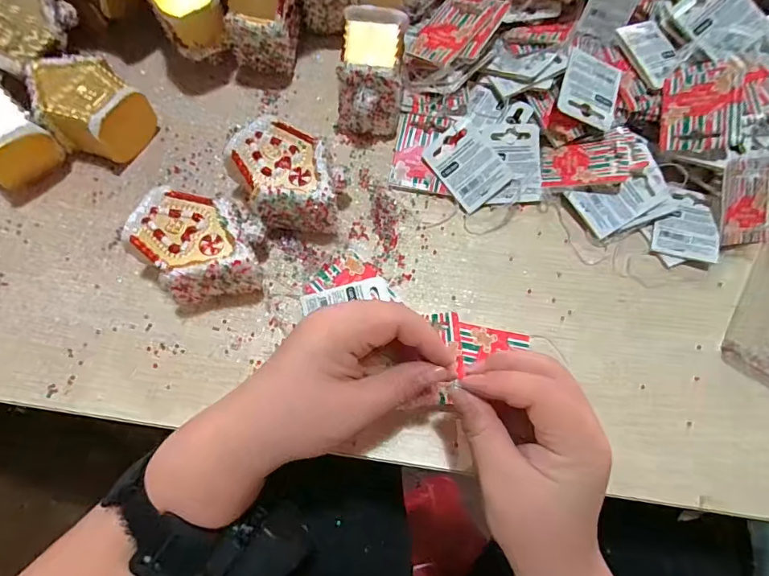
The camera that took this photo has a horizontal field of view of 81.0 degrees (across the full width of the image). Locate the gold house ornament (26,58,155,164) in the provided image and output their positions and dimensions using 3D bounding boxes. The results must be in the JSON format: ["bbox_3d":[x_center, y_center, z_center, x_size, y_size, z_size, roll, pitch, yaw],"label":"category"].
[{"bbox_3d":[-0.217,-0.130,0.335,0.076,0.047,0.062,31,70,10],"label":"gold house ornament"}]

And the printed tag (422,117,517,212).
[{"bbox_3d":[0.063,-0.093,0.341,0.044,0.005,0.061,-38,87,5],"label":"printed tag"}]

